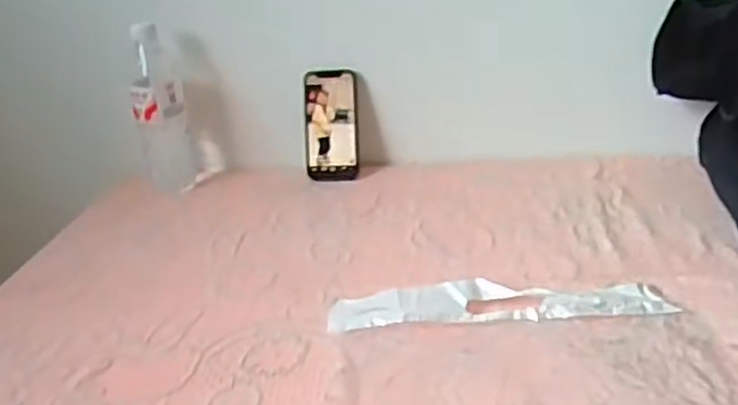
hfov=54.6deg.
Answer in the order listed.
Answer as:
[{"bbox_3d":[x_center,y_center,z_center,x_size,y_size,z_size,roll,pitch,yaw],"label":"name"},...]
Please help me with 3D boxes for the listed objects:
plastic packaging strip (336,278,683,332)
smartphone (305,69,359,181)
[{"bbox_3d":[0.115,0.090,0.647,0.300,0.022,0.049,-5,24,3],"label":"plastic packaging strip"},{"bbox_3d":[-0.050,-0.106,0.974,0.072,0.150,0.010,-1,1,11],"label":"smartphone"}]

